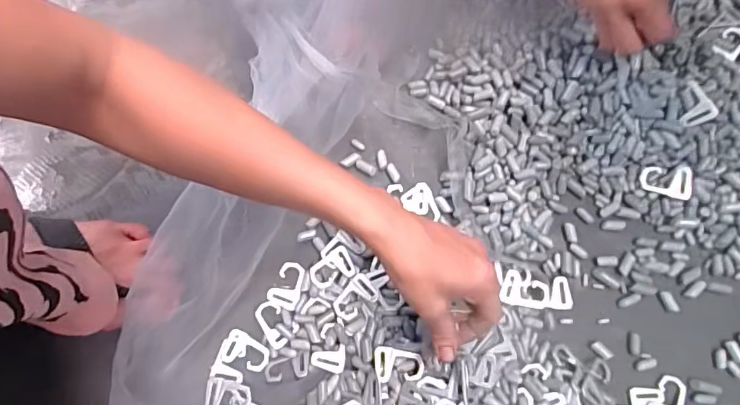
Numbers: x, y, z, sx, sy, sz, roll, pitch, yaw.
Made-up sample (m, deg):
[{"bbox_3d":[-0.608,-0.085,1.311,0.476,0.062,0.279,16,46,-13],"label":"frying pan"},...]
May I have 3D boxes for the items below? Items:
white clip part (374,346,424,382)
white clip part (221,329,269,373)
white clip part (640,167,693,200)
[{"bbox_3d":[0.025,0.141,0.429,0.042,0.007,0.029,-2,77,1],"label":"white clip part"},{"bbox_3d":[-0.116,0.139,0.459,0.043,0.005,0.030,19,78,5],"label":"white clip part"},{"bbox_3d":[0.283,-0.019,0.470,0.044,0.006,0.030,2,85,23],"label":"white clip part"}]

